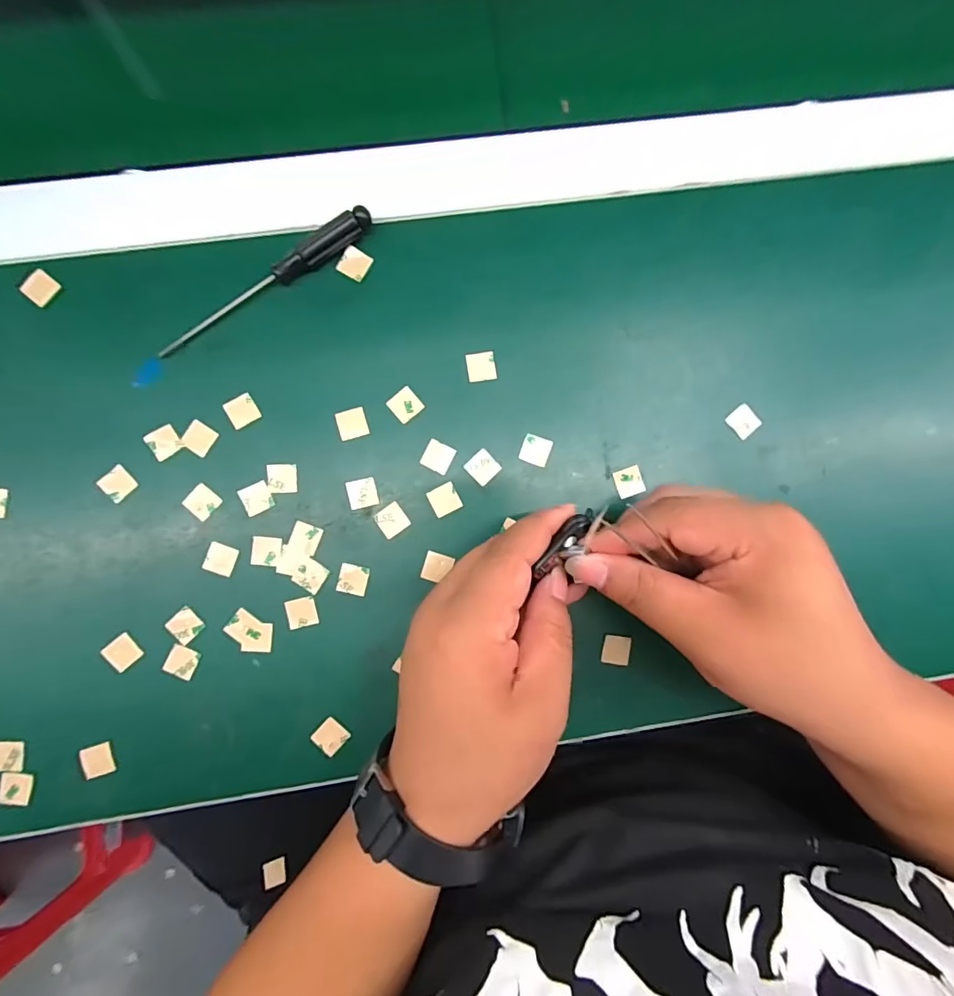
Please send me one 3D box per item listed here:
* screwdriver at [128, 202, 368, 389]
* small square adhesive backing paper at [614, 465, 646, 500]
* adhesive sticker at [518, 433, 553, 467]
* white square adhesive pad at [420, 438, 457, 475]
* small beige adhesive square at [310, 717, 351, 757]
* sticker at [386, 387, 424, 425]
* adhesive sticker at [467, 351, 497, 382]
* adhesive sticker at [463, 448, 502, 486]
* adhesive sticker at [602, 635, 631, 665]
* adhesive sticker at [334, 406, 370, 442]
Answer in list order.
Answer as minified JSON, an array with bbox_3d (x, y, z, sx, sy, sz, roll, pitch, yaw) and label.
[{"bbox_3d":[-0.121,-0.108,0.259,0.152,0.014,0.012,-36,90,-4],"label":"screwdriver"},{"bbox_3d":[0.086,-0.009,0.272,0.015,0.004,0.016,-19,88,-3],"label":"small square adhesive backing paper"},{"bbox_3d":[0.033,-0.027,0.271,0.016,0.004,0.015,20,86,-1],"label":"adhesive sticker"},{"bbox_3d":[-0.021,-0.022,0.268,0.016,0.004,0.016,27,84,-4],"label":"white square adhesive pad"},{"bbox_3d":[-0.078,0.128,0.261,0.016,0.004,0.016,43,81,-1],"label":"small beige adhesive square"},{"bbox_3d":[-0.039,-0.051,0.268,0.016,0.004,0.016,-40,91,-7],"label":"sticker"},{"bbox_3d":[0.003,-0.073,0.270,0.016,0.004,0.016,-8,88,-3],"label":"adhesive sticker"},{"bbox_3d":[0.003,-0.017,0.270,0.015,0.004,0.016,-44,91,-5],"label":"adhesive sticker"},{"bbox_3d":[0.078,0.085,0.271,0.015,0.004,0.015,8,82,-1],"label":"adhesive sticker"},{"bbox_3d":[-0.068,-0.041,0.266,0.016,0.004,0.016,-16,88,-3],"label":"adhesive sticker"}]

